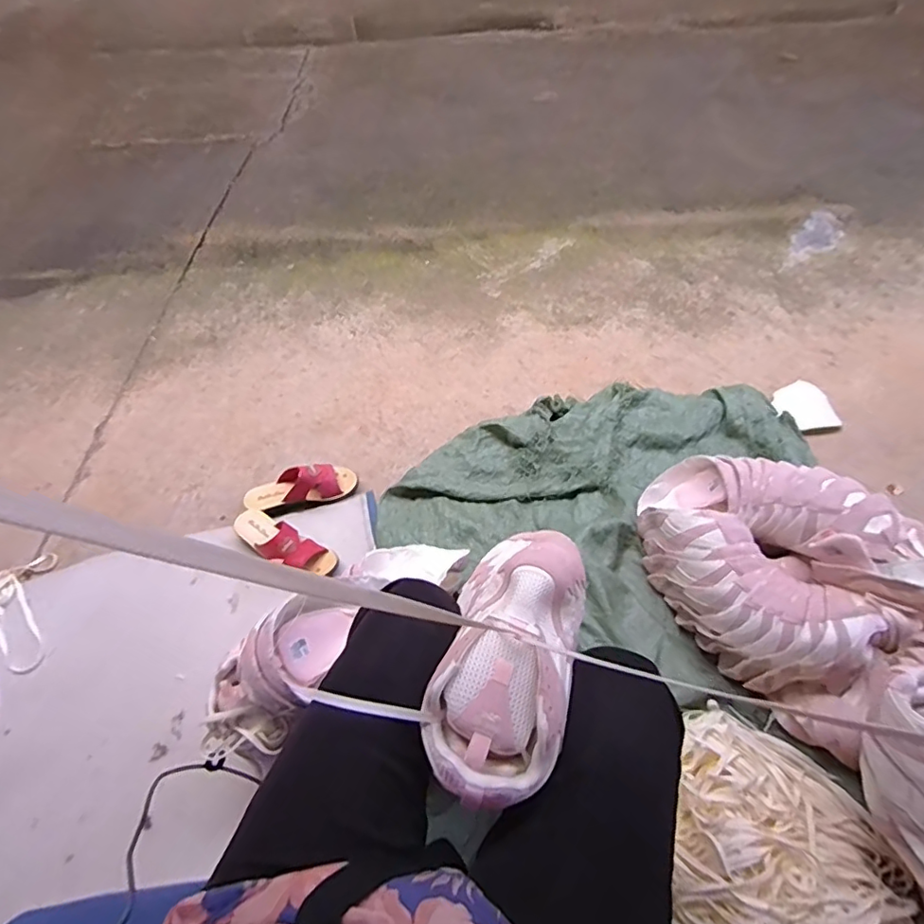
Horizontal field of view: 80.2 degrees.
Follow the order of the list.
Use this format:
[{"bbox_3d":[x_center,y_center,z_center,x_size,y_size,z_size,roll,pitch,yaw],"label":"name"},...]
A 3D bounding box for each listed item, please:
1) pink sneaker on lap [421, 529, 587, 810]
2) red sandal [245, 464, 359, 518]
[{"bbox_3d":[0.052,0.159,0.523,0.117,0.079,0.289,13,47,12],"label":"pink sneaker on lap"},{"bbox_3d":[-0.336,0.056,1.150,0.226,0.062,0.078,-16,51,-11],"label":"red sandal"}]

